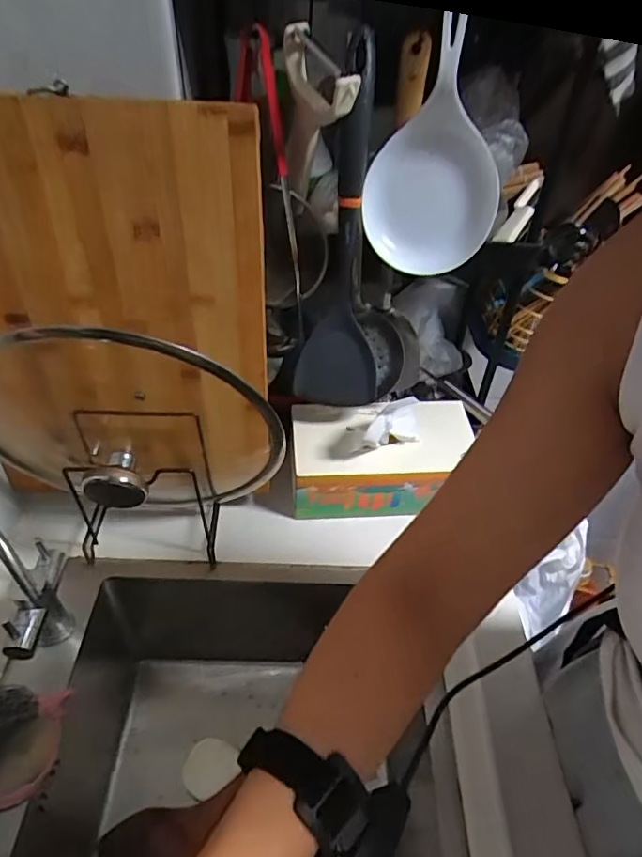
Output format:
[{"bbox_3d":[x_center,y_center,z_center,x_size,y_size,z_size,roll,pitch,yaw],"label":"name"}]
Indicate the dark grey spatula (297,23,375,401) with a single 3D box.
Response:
[{"bbox_3d":[0.026,-0.180,0.552,0.085,0.346,0.089,7,44,5],"label":"dark grey spatula"}]

